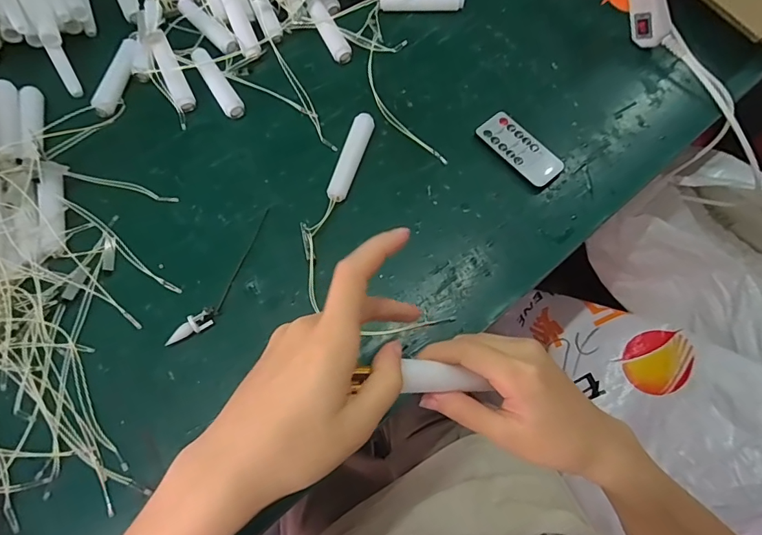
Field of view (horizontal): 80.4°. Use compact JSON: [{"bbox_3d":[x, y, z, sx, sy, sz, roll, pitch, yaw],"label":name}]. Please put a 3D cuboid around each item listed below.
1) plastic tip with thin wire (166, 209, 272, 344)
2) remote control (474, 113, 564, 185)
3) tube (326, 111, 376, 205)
[{"bbox_3d":[-0.127,0.008,0.377,0.020,0.014,0.137,28,71,9],"label":"plastic tip with thin wire"},{"bbox_3d":[0.131,-0.112,0.424,0.039,0.007,0.083,-37,74,-14],"label":"remote control"},{"bbox_3d":[-0.028,-0.100,0.412,0.018,0.015,0.089,18,70,6],"label":"tube"}]

